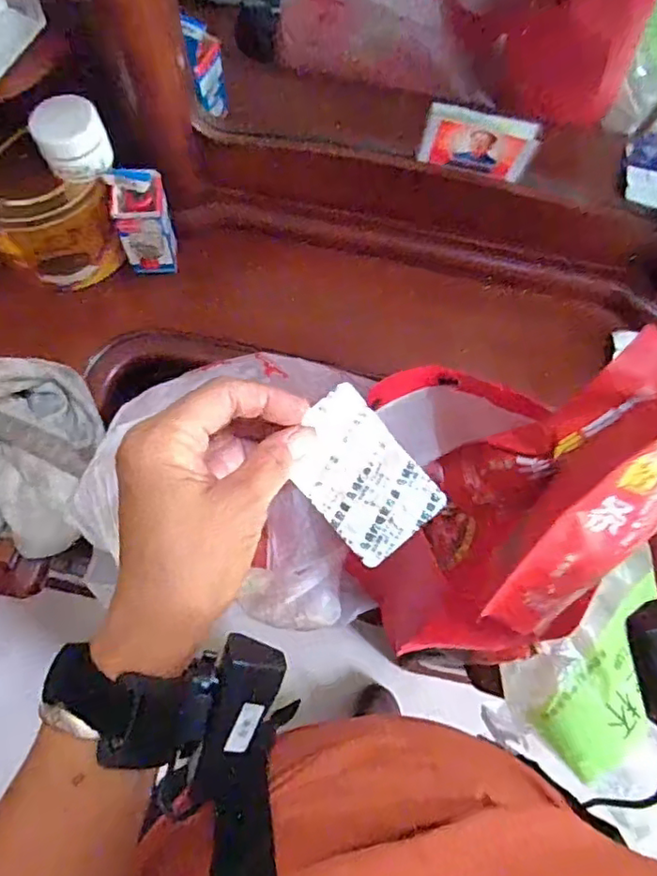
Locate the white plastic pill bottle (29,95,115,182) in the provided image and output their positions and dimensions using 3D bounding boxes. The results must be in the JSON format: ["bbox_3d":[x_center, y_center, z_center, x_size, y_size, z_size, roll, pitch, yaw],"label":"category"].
[{"bbox_3d":[-0.211,-0.247,0.500,0.055,0.041,0.050,-24,75,-9],"label":"white plastic pill bottle"}]

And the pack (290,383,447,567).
[{"bbox_3d":[0.016,0.020,0.329,0.057,0.012,0.086,-40,92,1],"label":"pack"}]

